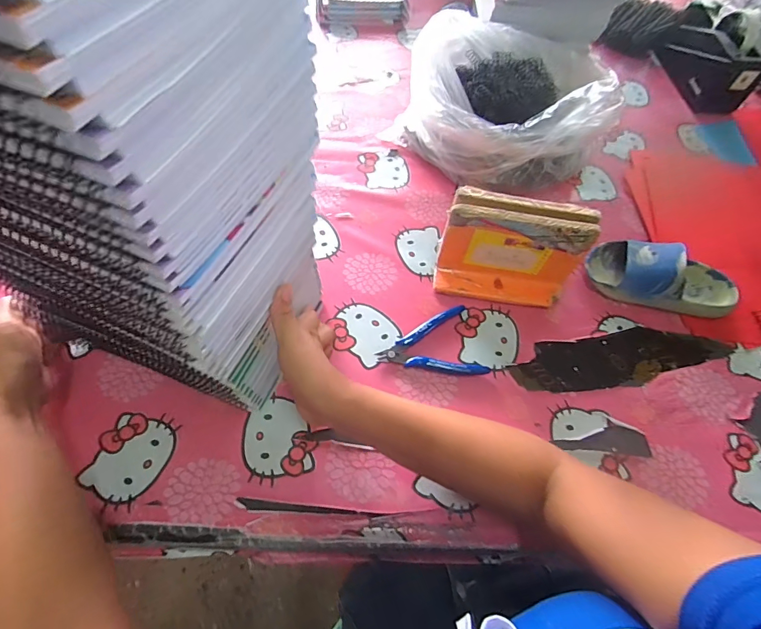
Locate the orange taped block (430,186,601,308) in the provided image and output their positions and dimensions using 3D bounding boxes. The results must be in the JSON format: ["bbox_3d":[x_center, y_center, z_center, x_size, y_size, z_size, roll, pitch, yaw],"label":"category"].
[{"bbox_3d":[0.152,-0.072,0.466,0.158,0.111,0.069,9,61,2],"label":"orange taped block"}]

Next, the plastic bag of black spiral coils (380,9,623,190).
[{"bbox_3d":[0.194,-0.298,0.577,0.291,0.133,0.221,-26,66,-16],"label":"plastic bag of black spiral coils"}]

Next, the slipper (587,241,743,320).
[{"bbox_3d":[0.353,-0.049,0.490,0.172,0.063,0.080,13,61,4],"label":"slipper"}]

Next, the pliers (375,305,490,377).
[{"bbox_3d":[0.055,0.037,0.454,0.112,0.015,0.086,-10,62,-8],"label":"pliers"}]

